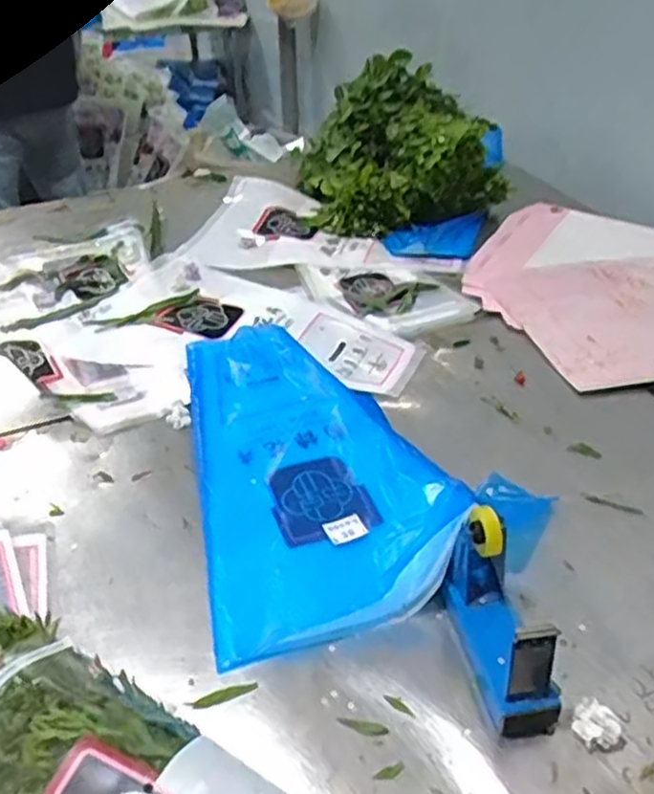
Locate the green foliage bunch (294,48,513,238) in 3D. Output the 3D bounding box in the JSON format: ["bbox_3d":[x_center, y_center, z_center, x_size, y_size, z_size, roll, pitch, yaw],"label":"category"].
[{"bbox_3d":[0.144,-0.545,1.624,0.406,0.247,0.355,-13,41,-16],"label":"green foliage bunch"}]

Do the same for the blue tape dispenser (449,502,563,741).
[{"bbox_3d":[0.178,0.220,0.748,0.069,0.127,0.176,-6,39,-7],"label":"blue tape dispenser"}]

